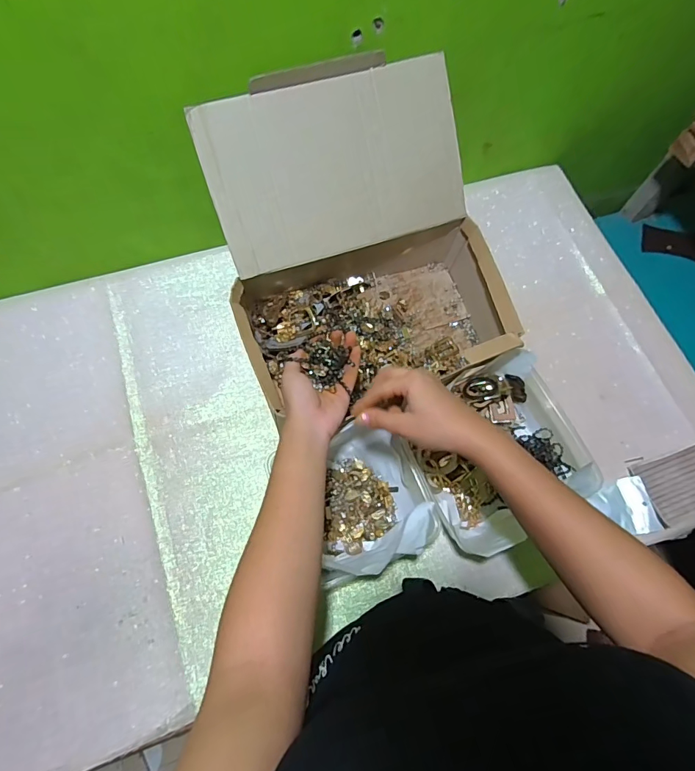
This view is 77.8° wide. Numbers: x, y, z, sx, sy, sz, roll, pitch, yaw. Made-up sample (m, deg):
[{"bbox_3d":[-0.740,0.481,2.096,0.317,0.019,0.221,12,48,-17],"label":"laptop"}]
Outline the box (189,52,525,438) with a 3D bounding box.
[{"bbox_3d":[0.018,-0.159,0.544,0.328,0.224,0.342,-15,70,-8],"label":"box"}]

